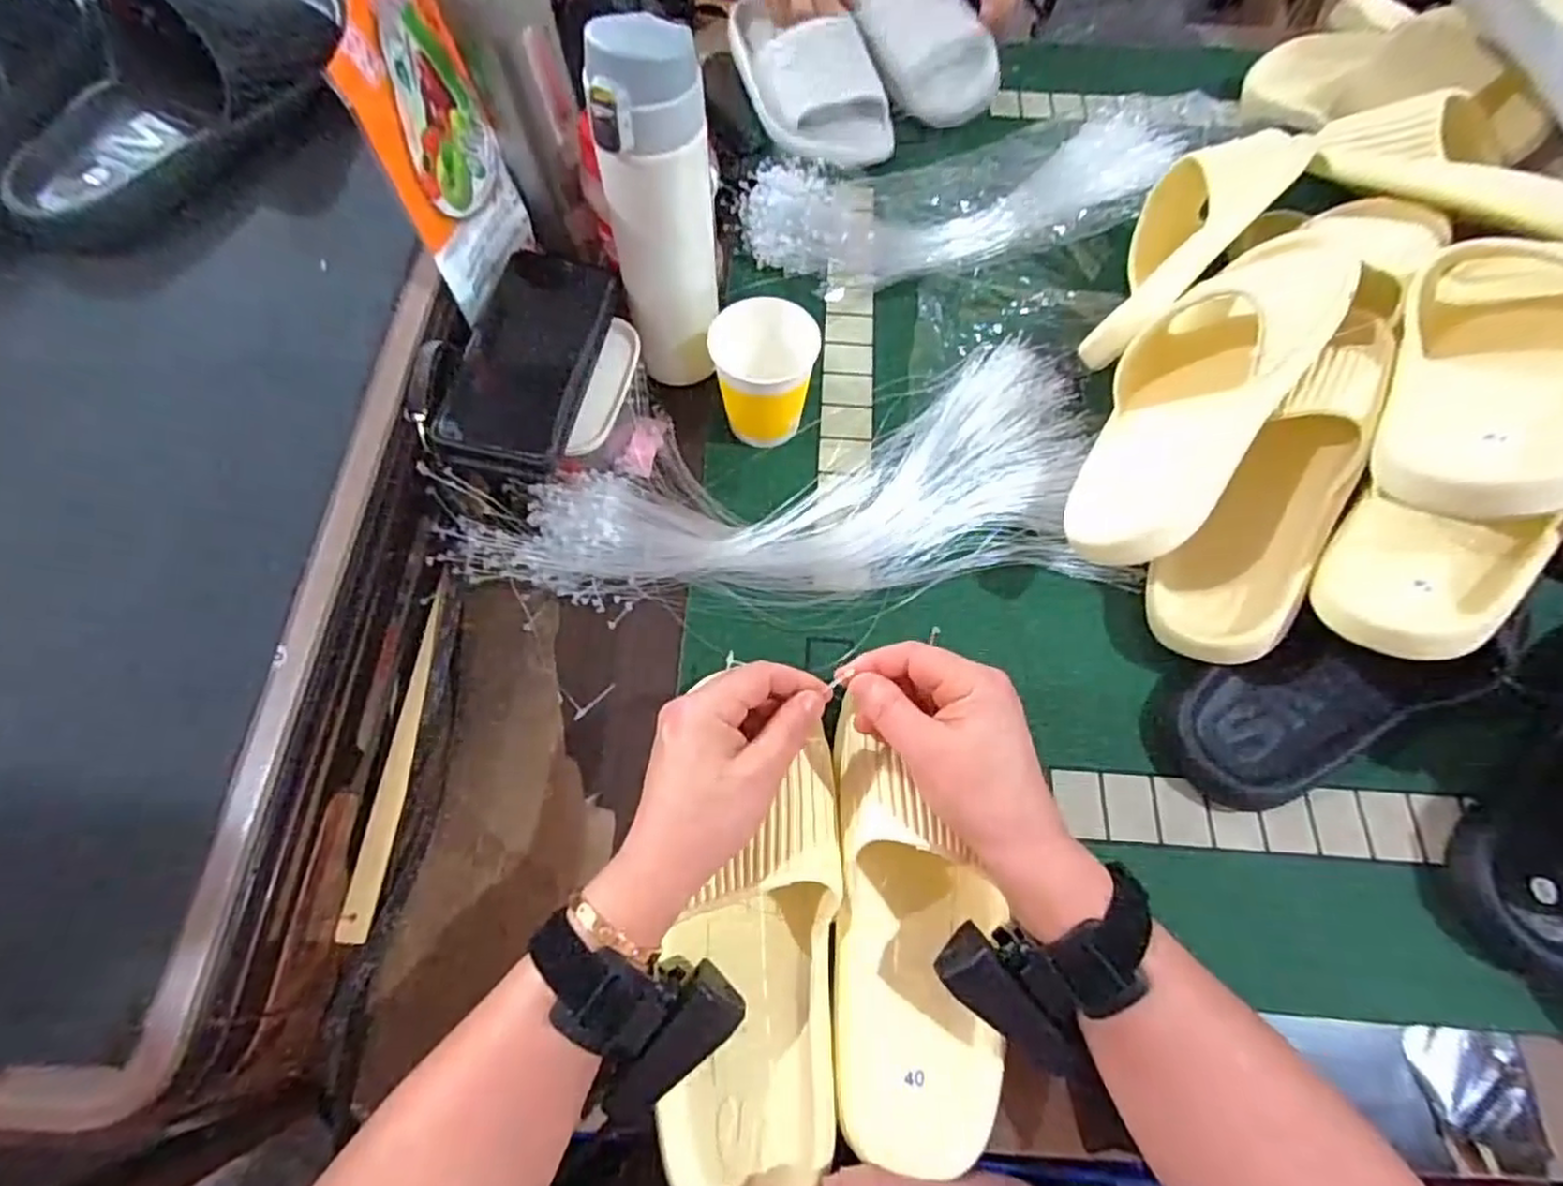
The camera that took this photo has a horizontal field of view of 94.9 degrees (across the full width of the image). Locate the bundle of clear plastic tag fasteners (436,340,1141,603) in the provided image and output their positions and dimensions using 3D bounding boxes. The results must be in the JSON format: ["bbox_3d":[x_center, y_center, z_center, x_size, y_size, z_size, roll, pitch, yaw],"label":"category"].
[{"bbox_3d":[0.007,-0.096,0.501,0.433,0.031,0.192,-2,68,-2],"label":"bundle of clear plastic tag fasteners"}]

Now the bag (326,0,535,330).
[{"bbox_3d":[-0.209,-0.292,0.447,0.024,0.168,0.173,-5,66,8],"label":"bag"}]

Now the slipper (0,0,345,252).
[{"bbox_3d":[-0.401,-0.332,0.465,0.127,0.059,0.249,34,69,12],"label":"slipper"}]

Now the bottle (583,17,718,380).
[{"bbox_3d":[-0.075,-0.223,0.452,0.065,0.216,0.068,-4,68,-2],"label":"bottle"}]

